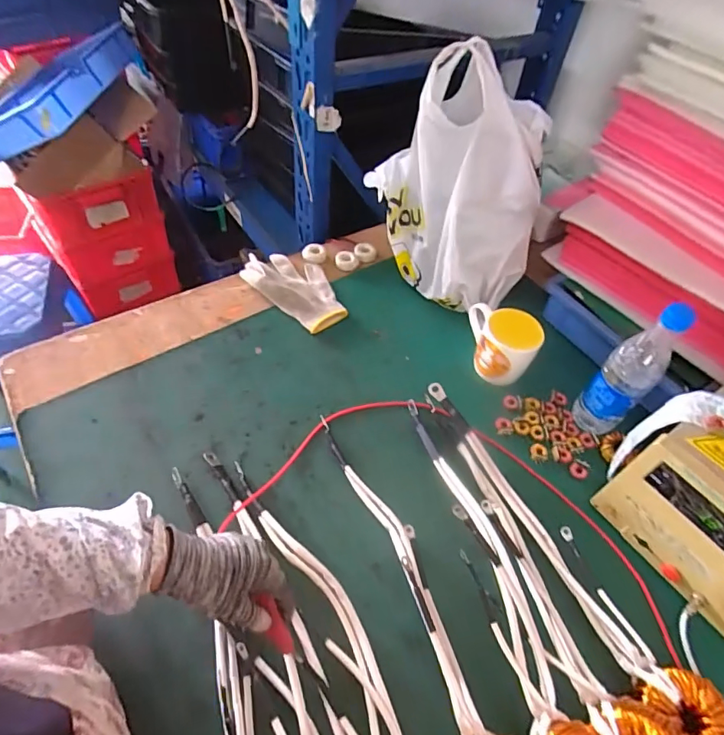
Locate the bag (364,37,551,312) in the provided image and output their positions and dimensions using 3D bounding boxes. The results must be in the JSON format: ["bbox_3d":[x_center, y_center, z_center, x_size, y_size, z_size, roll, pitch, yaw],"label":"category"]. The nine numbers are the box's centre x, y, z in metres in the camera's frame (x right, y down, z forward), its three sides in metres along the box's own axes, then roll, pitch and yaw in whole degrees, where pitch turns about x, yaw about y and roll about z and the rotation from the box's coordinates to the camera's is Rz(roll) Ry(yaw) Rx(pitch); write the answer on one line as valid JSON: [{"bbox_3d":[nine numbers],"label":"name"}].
[{"bbox_3d":[0.168,-0.270,0.761,0.252,0.339,0.198,35,57,21],"label":"bag"}]

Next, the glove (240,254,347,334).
[{"bbox_3d":[-0.109,-0.144,0.839,0.204,0.029,0.117,36,58,21],"label":"glove"}]

